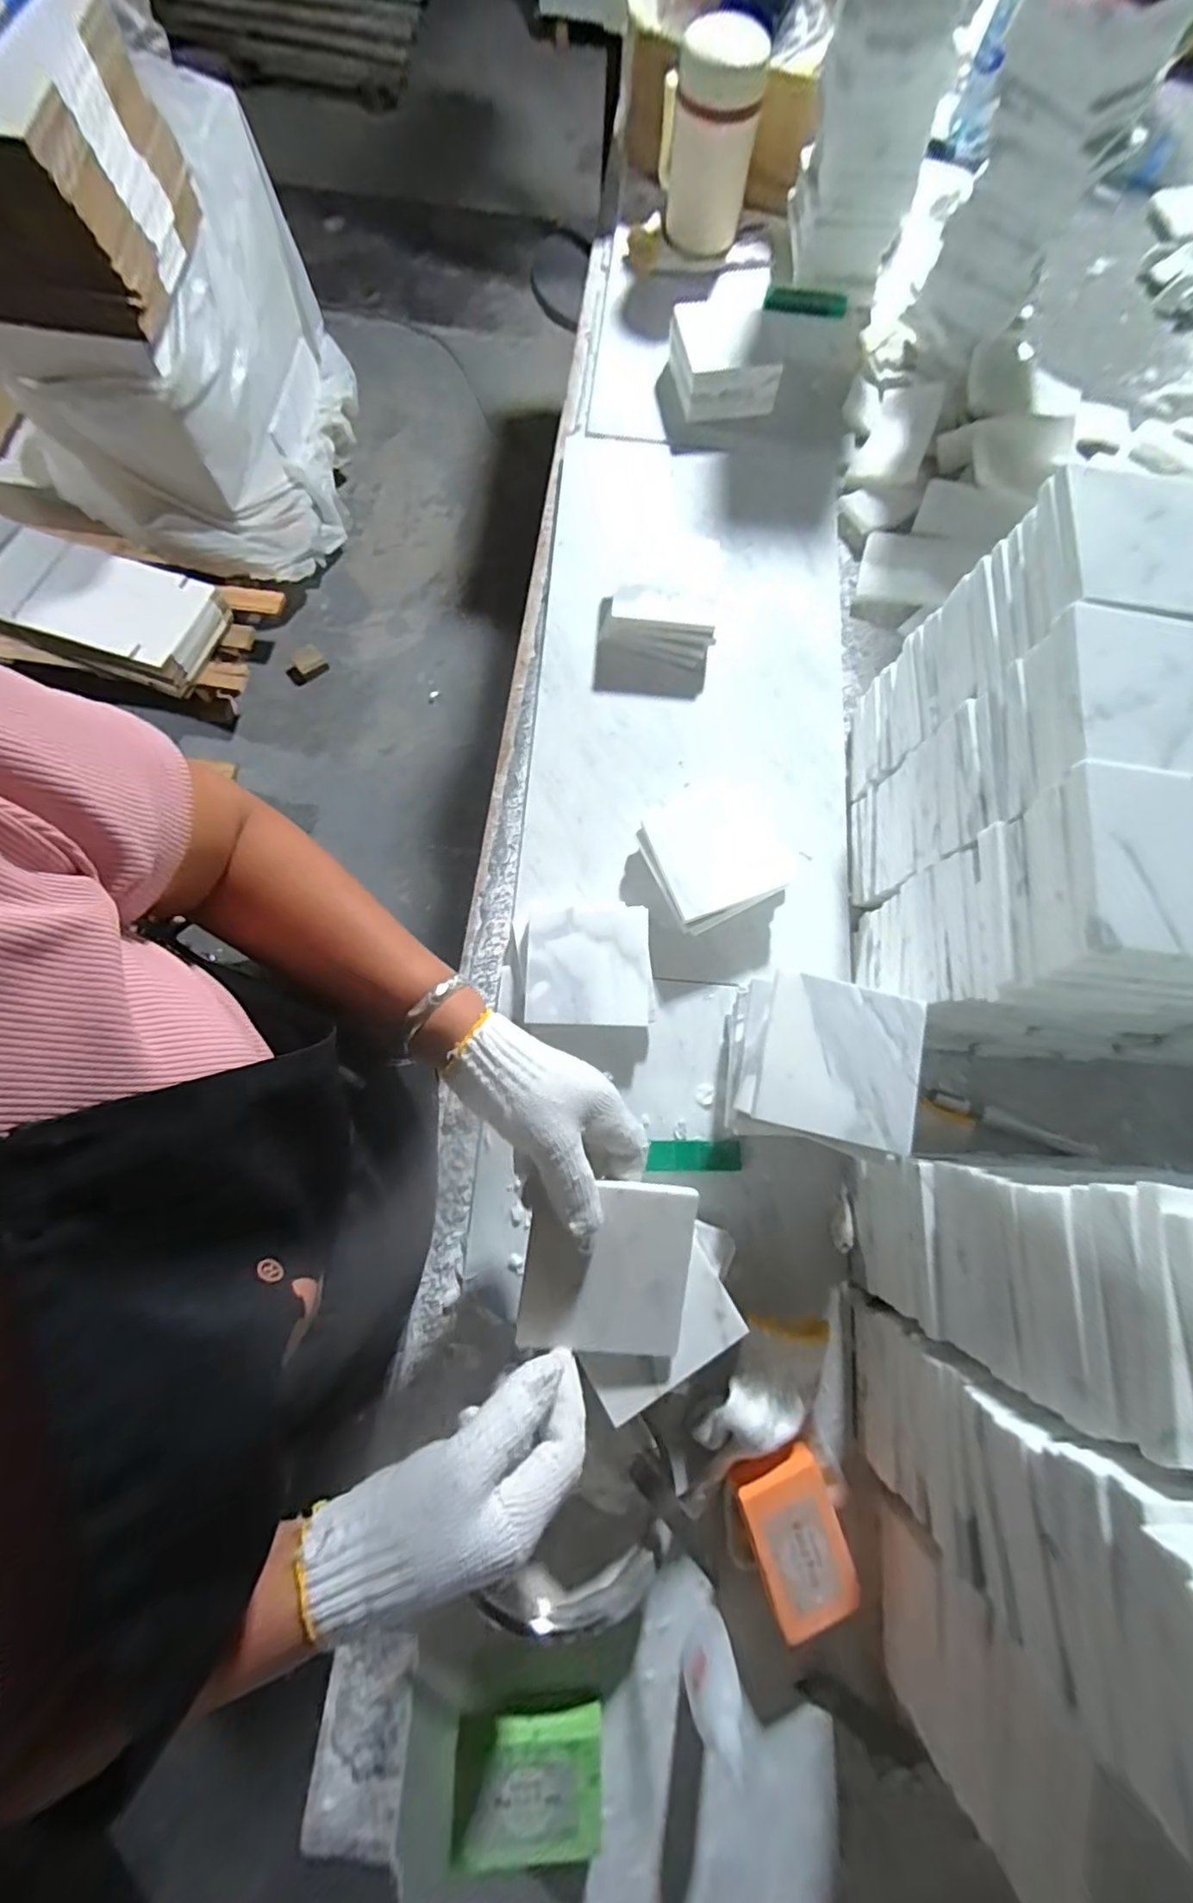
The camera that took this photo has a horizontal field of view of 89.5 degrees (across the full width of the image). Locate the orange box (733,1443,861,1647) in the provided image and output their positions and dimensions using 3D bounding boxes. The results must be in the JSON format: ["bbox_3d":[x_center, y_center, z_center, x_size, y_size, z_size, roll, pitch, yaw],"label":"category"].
[{"bbox_3d":[0.135,0.396,0.404,0.060,0.020,0.096,-18,79,-5],"label":"orange box"}]

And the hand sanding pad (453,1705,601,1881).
[{"bbox_3d":[-0.042,0.519,0.375,0.090,0.030,0.055,-3,78,-2],"label":"hand sanding pad"}]

